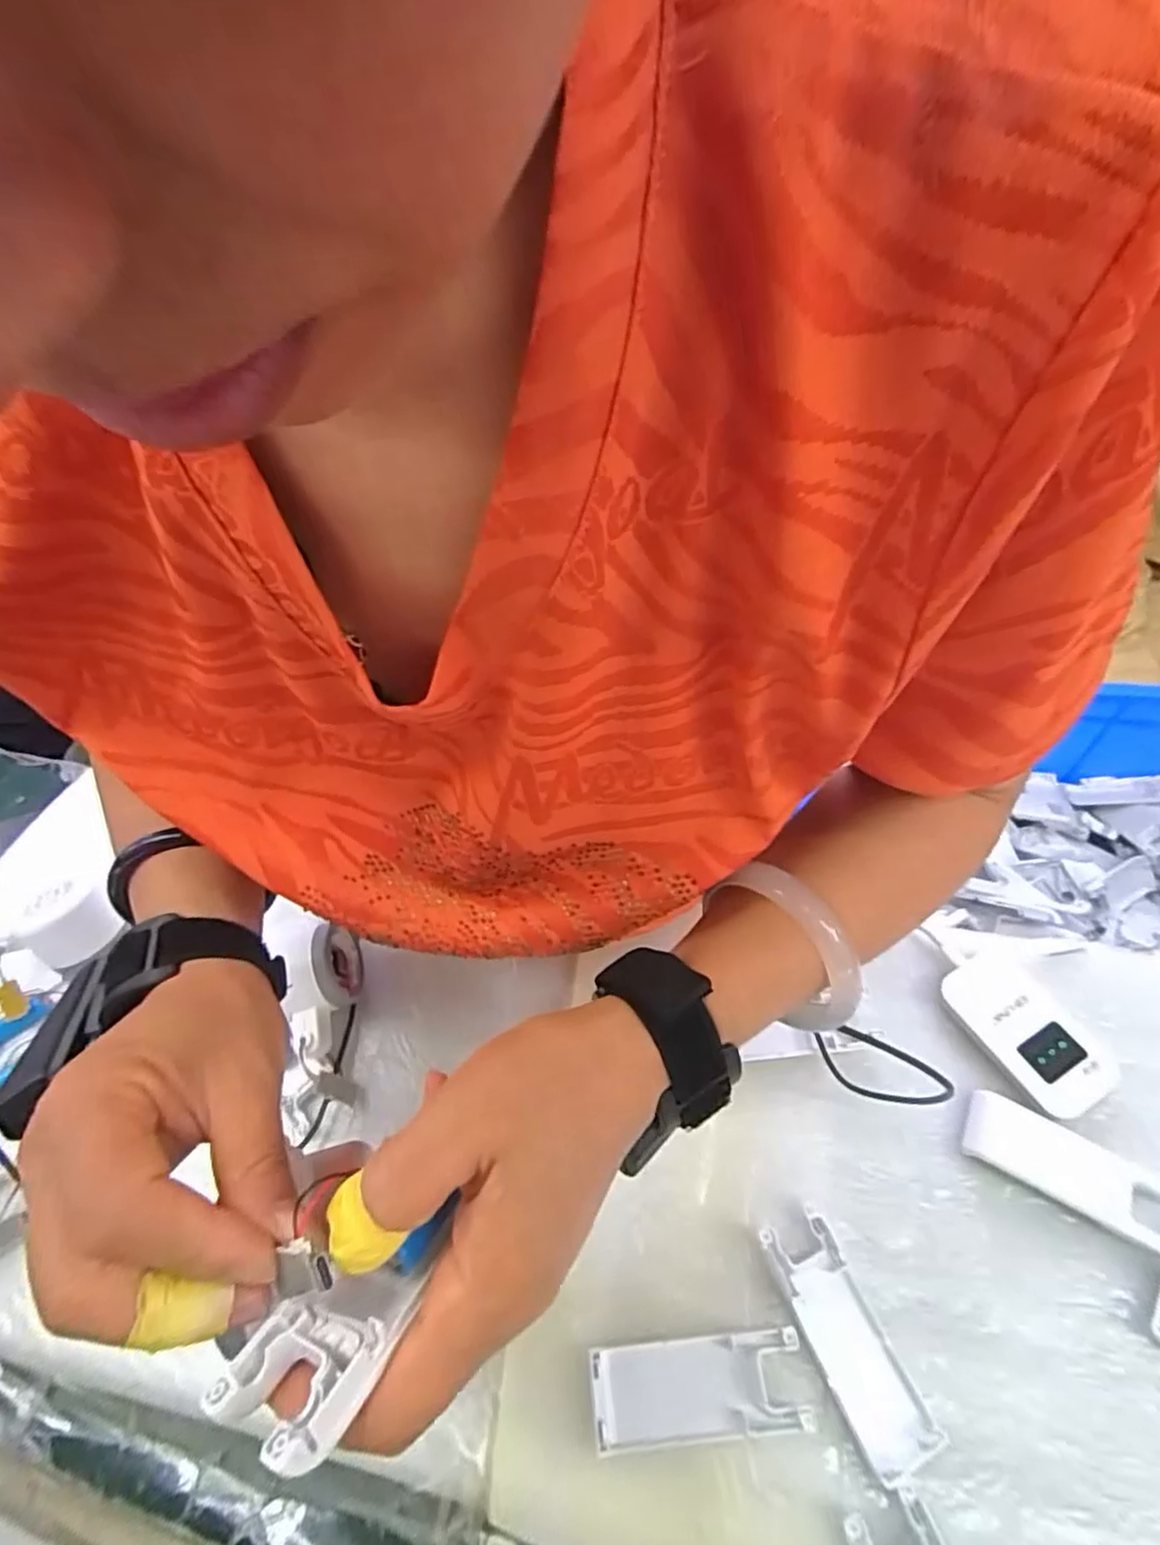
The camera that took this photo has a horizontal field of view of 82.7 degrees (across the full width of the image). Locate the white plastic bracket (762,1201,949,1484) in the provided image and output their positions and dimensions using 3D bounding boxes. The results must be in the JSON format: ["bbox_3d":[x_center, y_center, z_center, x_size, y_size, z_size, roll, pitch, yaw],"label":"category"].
[{"bbox_3d":[0.138,0.292,0.343,0.038,0.018,0.103,-21,55,-11],"label":"white plastic bracket"}]

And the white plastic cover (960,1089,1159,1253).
[{"bbox_3d":[0.282,0.229,0.385,0.103,0.017,0.036,23,58,20],"label":"white plastic cover"}]

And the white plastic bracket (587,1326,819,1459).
[{"bbox_3d":[0.059,0.309,0.331,0.105,0.011,0.039,-7,53,-1],"label":"white plastic bracket"}]

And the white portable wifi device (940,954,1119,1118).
[{"bbox_3d":[0.288,0.167,0.426,0.059,0.016,0.096,-19,54,-10],"label":"white portable wifi device"}]

